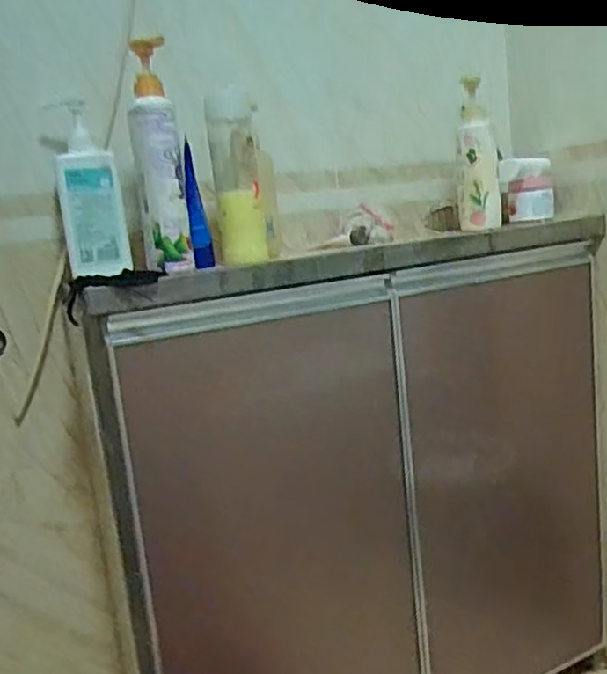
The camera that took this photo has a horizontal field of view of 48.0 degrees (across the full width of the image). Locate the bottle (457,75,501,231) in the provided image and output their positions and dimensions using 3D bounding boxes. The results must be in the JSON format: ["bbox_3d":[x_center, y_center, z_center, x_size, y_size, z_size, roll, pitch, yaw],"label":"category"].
[{"bbox_3d":[0.254,-0.266,1.007,0.061,0.207,0.056,-4,11,13],"label":"bottle"}]

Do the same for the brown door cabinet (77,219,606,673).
[{"bbox_3d":[0.091,0.239,1.060,0.774,0.764,0.270,-12,12,-27],"label":"brown door cabinet"}]

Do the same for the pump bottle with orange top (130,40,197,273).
[{"bbox_3d":[-0.169,-0.204,0.782,0.060,0.250,0.057,-9,11,-12],"label":"pump bottle with orange top"}]

